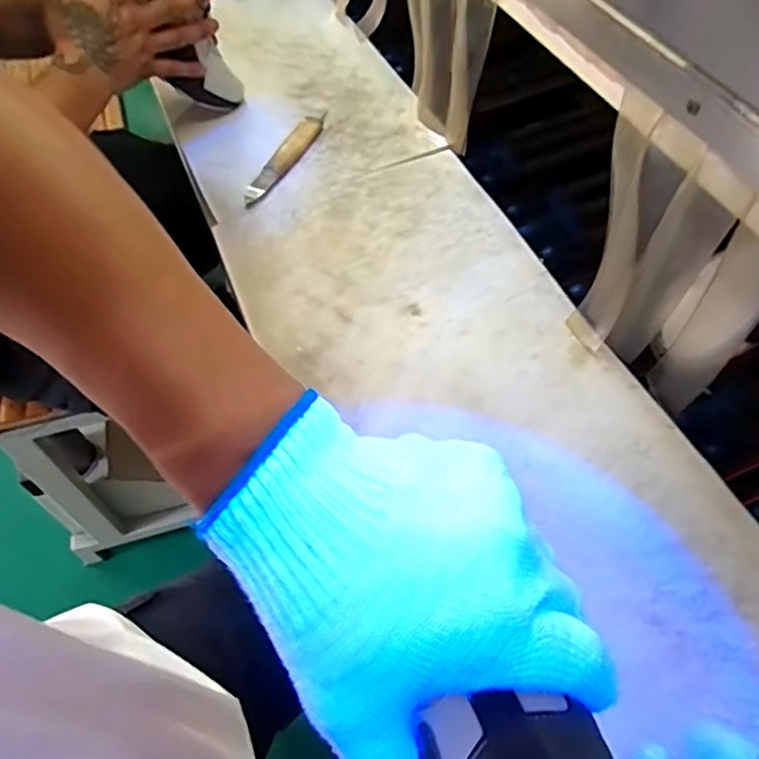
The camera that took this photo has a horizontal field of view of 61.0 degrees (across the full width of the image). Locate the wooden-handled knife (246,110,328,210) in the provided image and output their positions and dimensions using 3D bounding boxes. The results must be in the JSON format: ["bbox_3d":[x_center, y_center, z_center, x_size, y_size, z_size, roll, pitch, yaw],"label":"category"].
[{"bbox_3d":[-0.112,-0.266,0.773,0.031,0.009,0.176,19,58,17],"label":"wooden-handled knife"}]

